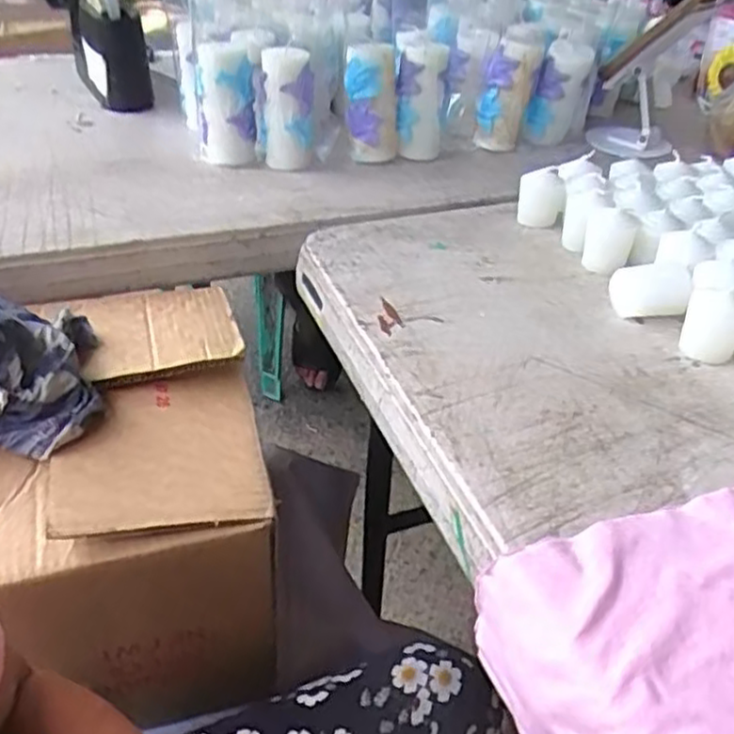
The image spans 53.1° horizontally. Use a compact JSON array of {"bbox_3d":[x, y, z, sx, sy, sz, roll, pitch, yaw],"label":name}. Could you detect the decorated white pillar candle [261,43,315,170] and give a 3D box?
[{"bbox_3d":[-0.082,-0.269,0.771,0.052,0.112,0.059,-2,37,-5],"label":"decorated white pillar candle"}]

